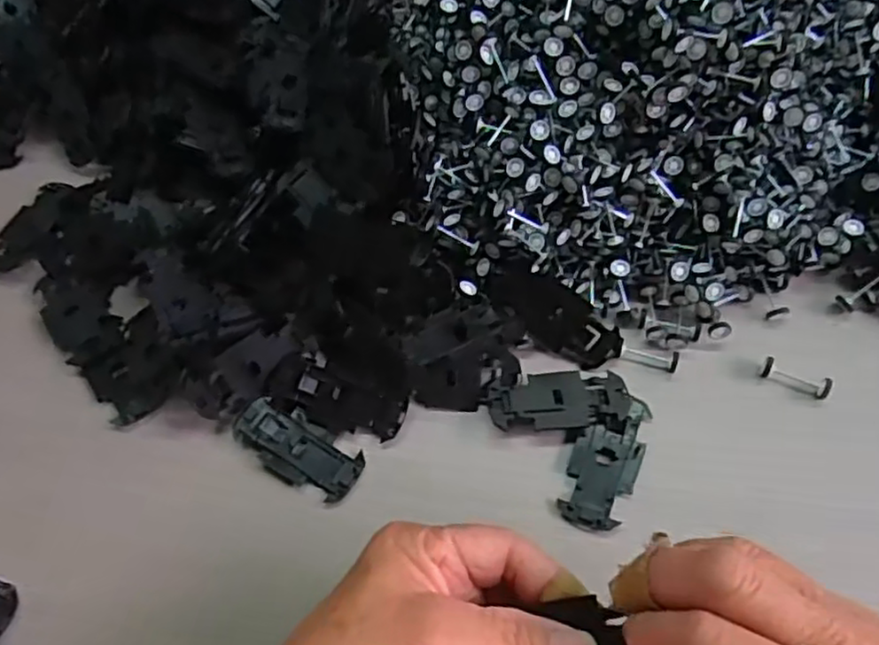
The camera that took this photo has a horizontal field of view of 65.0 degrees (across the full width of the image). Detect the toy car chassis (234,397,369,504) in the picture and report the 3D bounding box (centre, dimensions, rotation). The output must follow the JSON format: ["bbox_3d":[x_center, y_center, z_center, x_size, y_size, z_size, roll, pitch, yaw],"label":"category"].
[{"bbox_3d":[-0.067,0.059,0.323,0.062,0.005,0.029,29,68,19],"label":"toy car chassis"}]

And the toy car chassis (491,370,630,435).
[{"bbox_3d":[0.057,0.037,0.324,0.065,0.010,0.029,-2,61,4],"label":"toy car chassis"}]

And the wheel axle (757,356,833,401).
[{"bbox_3d":[0.170,0.027,0.327,0.035,0.012,0.010,21,65,15],"label":"wheel axle"}]

